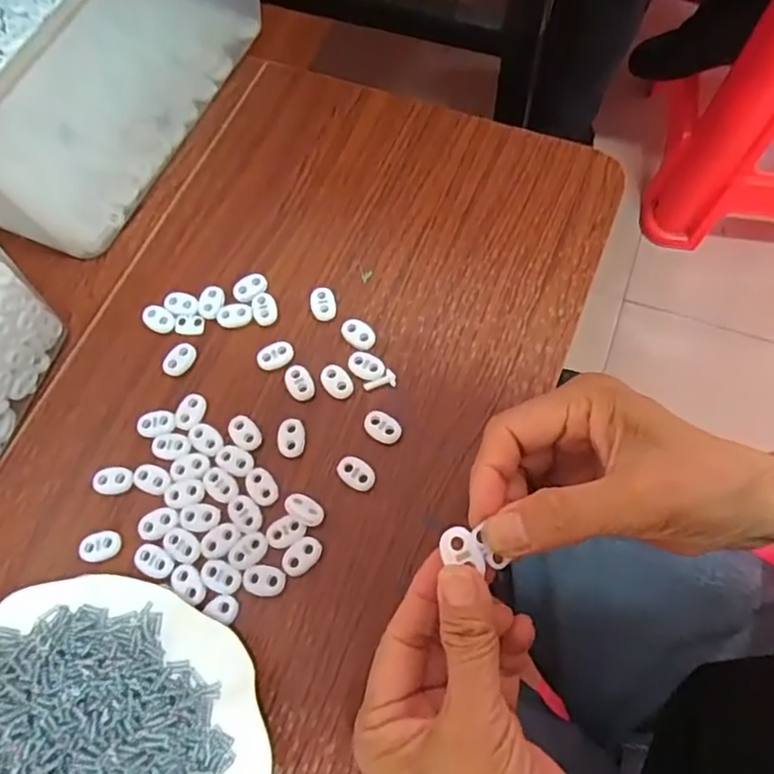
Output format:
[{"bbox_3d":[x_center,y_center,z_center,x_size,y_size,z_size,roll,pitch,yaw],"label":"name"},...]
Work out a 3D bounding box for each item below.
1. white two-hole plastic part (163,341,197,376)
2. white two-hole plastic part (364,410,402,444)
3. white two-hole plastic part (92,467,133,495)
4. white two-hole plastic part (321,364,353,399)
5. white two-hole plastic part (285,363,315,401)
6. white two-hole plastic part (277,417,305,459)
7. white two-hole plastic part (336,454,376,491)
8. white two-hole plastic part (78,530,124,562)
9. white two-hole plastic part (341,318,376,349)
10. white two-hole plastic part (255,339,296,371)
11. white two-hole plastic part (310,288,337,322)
[{"bbox_3d":[-0.130,-0.018,0.384,0.015,0.006,0.022,33,74,14],"label":"white two-hole plastic part"},{"bbox_3d":[-0.003,0.023,0.356,0.023,0.004,0.015,33,74,14],"label":"white two-hole plastic part"},{"bbox_3d":[-0.158,0.054,0.353,0.023,0.004,0.015,2,69,3],"label":"white two-hole plastic part"},{"bbox_3d":[-0.030,-0.004,0.367,0.015,0.004,0.023,-31,71,-9],"label":"white two-hole plastic part"},{"bbox_3d":[-0.053,-0.003,0.369,0.015,0.004,0.023,-32,71,-10],"label":"white two-hole plastic part"},{"bbox_3d":[-0.056,0.029,0.357,0.016,0.004,0.023,-9,69,-1],"label":"white two-hole plastic part"},{"bbox_3d":[-0.018,0.048,0.347,0.024,0.004,0.016,30,73,13],"label":"white two-hole plastic part"},{"bbox_3d":[-0.159,0.088,0.340,0.023,0.004,0.016,-13,69,-3],"label":"white two-hole plastic part"},{"bbox_3d":[-0.018,-0.033,0.379,0.022,0.005,0.015,30,73,13],"label":"white two-hole plastic part"},{"bbox_3d":[-0.069,-0.020,0.379,0.023,0.005,0.017,-20,69,-5],"label":"white two-hole plastic part"},{"bbox_3d":[-0.040,-0.052,0.390,0.015,0.006,0.021,-20,69,-5],"label":"white two-hole plastic part"}]

